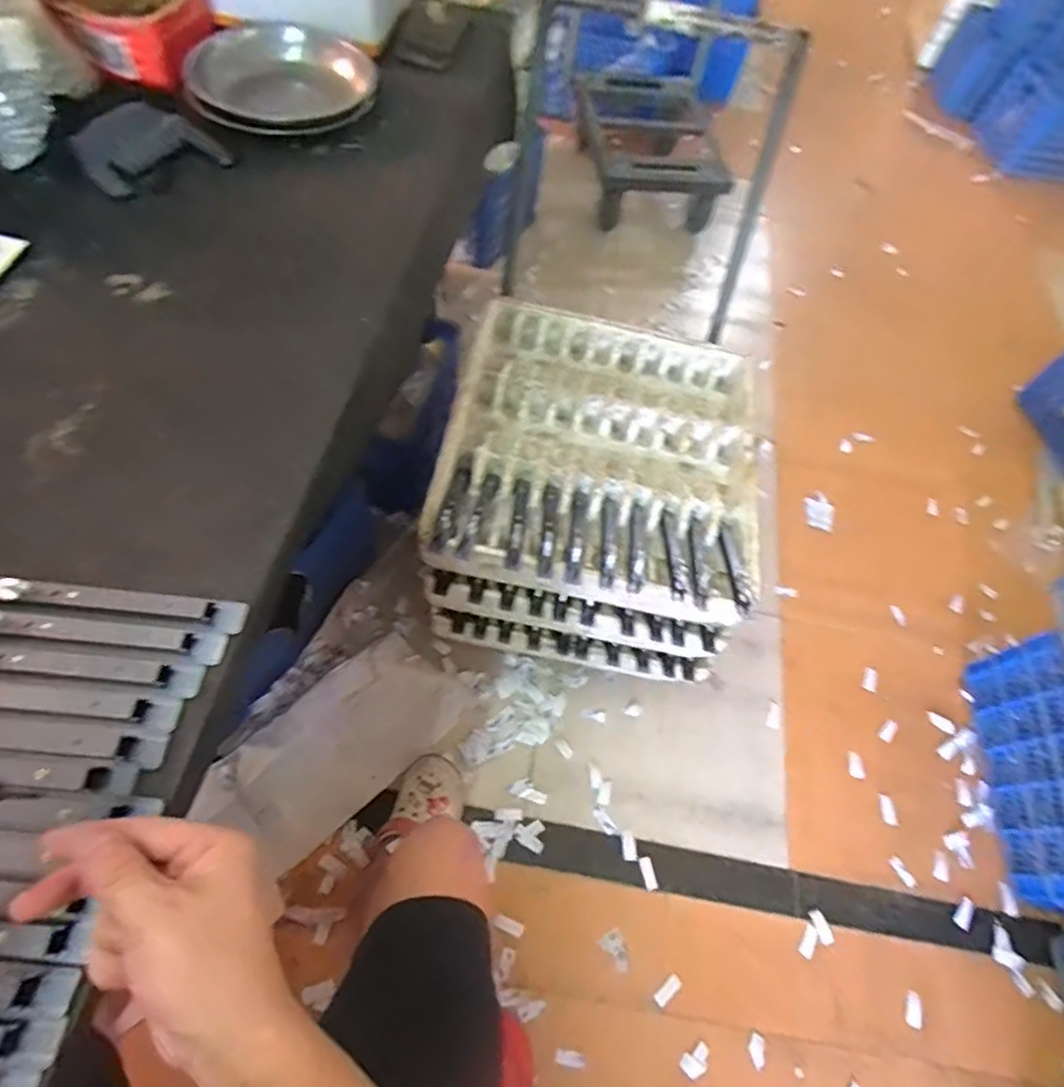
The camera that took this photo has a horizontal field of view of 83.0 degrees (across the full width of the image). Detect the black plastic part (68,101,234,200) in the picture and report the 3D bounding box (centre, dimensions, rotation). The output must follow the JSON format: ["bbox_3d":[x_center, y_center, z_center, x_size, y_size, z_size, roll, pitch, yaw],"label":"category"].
[{"bbox_3d":[-0.428,-0.444,0.678,0.147,0.046,0.096,-30,70,-20],"label":"black plastic part"}]

